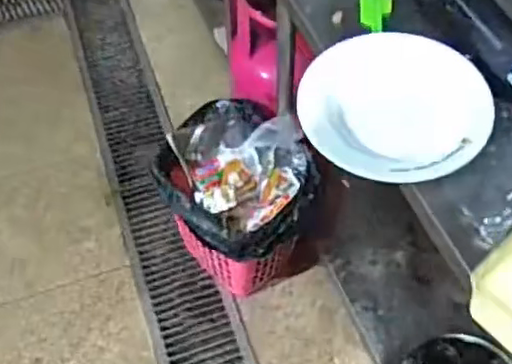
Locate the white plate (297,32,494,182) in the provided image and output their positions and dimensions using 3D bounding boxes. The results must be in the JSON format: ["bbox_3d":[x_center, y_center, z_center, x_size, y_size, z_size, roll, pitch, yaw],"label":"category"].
[{"bbox_3d":[0.179,-0.101,0.818,0.239,0.051,0.202,10,56,7],"label":"white plate"}]

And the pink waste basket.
[{"bbox_3d":[-0.059,0.065,1.503,0.299,0.378,0.384,-22,58,-14],"label":"pink waste basket"}]

